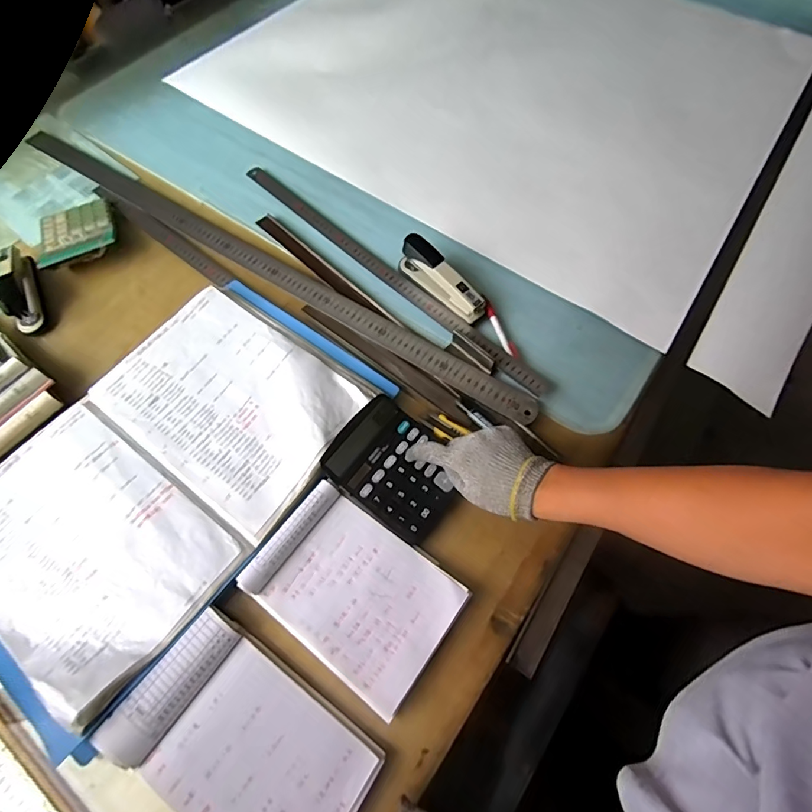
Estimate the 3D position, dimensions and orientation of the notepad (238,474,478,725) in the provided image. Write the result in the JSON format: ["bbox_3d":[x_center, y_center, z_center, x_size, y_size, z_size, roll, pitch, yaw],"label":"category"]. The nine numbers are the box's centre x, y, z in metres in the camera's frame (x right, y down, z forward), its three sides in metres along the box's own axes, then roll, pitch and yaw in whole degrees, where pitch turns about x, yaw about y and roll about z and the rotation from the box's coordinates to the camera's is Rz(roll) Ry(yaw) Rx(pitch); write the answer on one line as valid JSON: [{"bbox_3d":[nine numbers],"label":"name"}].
[{"bbox_3d":[-0.054,0.188,0.482,0.198,0.025,0.138,34,70,16],"label":"notepad"}]

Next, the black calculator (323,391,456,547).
[{"bbox_3d":[-0.011,0.067,0.533,0.145,0.026,0.114,34,70,16],"label":"black calculator"}]

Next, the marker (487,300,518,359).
[{"bbox_3d":[0.127,-0.101,0.628,0.015,0.015,0.092,-17,66,-7],"label":"marker"}]

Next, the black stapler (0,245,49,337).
[{"bbox_3d":[-0.543,-0.171,0.657,0.031,0.063,0.143,-21,66,-9],"label":"black stapler"}]

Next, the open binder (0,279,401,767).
[{"bbox_3d":[-0.276,0.071,0.546,0.304,0.052,0.483,35,70,16],"label":"open binder"}]

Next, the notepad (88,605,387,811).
[{"bbox_3d":[-0.146,0.311,0.425,0.221,0.031,0.138,33,70,15],"label":"notepad"}]

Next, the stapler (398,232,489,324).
[{"bbox_3d":[0.049,-0.175,0.641,0.032,0.055,0.143,-41,71,-16],"label":"stapler"}]

